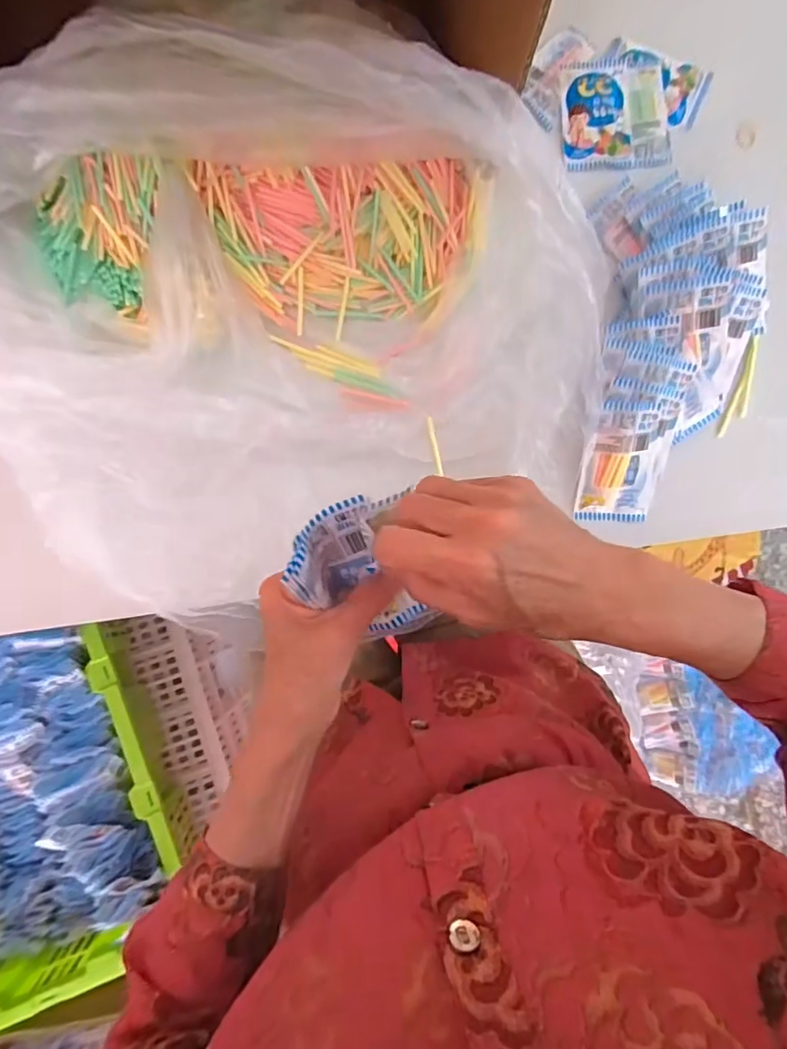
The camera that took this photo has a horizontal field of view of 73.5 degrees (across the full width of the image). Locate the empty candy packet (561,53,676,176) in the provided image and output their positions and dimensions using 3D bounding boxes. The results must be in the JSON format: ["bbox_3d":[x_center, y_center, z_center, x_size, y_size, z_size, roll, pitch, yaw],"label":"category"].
[{"bbox_3d":[0.215,-0.399,0.511,0.105,0.015,0.110,-6,84,-4],"label":"empty candy packet"}]

